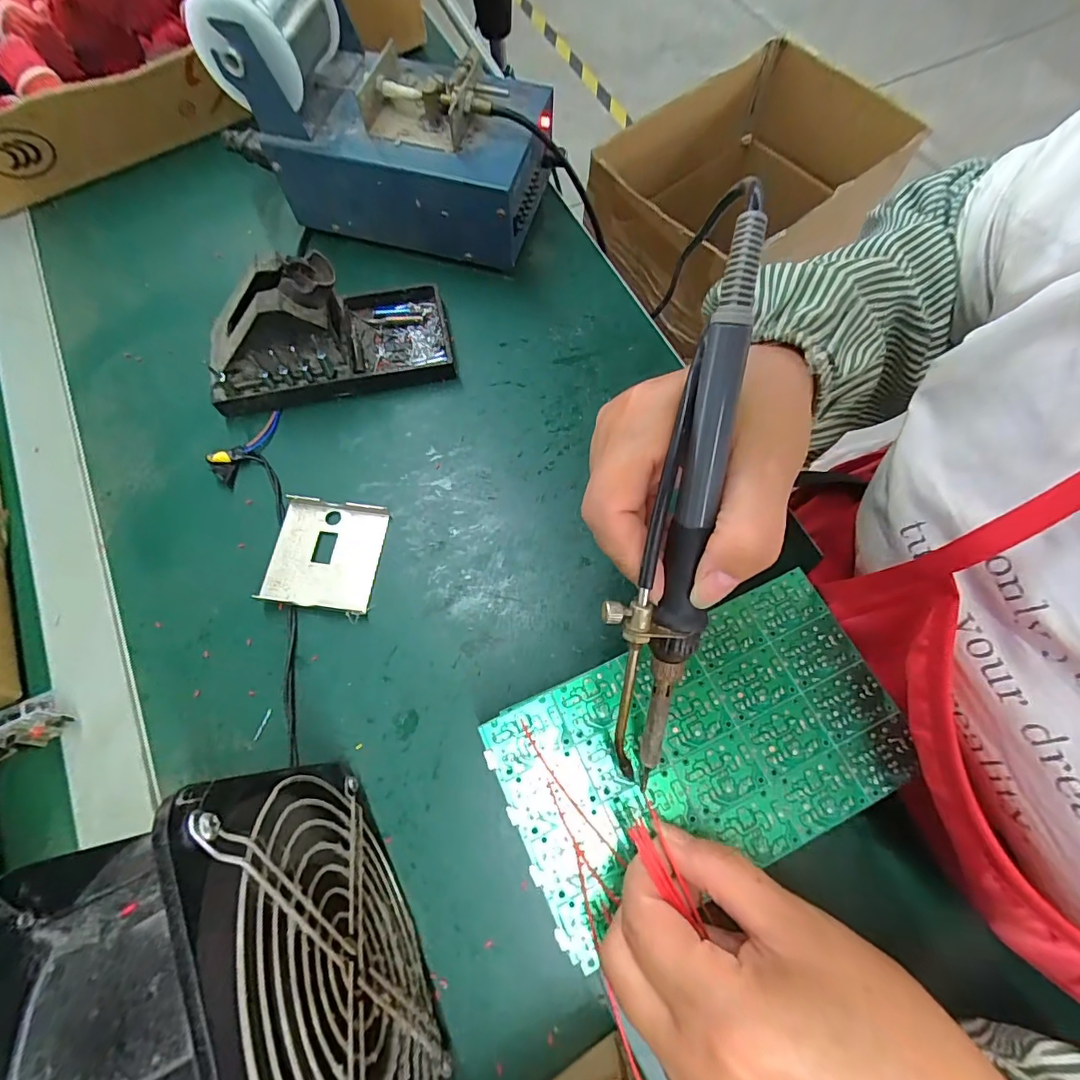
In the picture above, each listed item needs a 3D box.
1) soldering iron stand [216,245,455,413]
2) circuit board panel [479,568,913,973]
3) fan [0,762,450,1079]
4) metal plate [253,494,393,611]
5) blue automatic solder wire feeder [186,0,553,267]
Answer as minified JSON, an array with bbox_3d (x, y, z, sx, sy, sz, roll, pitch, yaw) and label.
[{"bbox_3d":[-0.145,-0.145,0.341,0.161,0.070,0.080,-14,70,-5],"label":"soldering iron stand"},{"bbox_3d":[0.073,0.092,0.232,0.176,0.006,0.100,-23,69,-9],"label":"circuit board panel"},{"bbox_3d":[-0.090,0.166,0.182,0.060,0.151,0.151,-25,71,-9],"label":"fan"},{"bbox_3d":[-0.134,0.008,0.318,0.066,0.011,0.068,6,71,2],"label":"metal plate"},{"bbox_3d":[-0.097,-0.308,0.370,0.200,0.134,0.117,16,72,5],"label":"blue automatic solder wire feeder"}]

